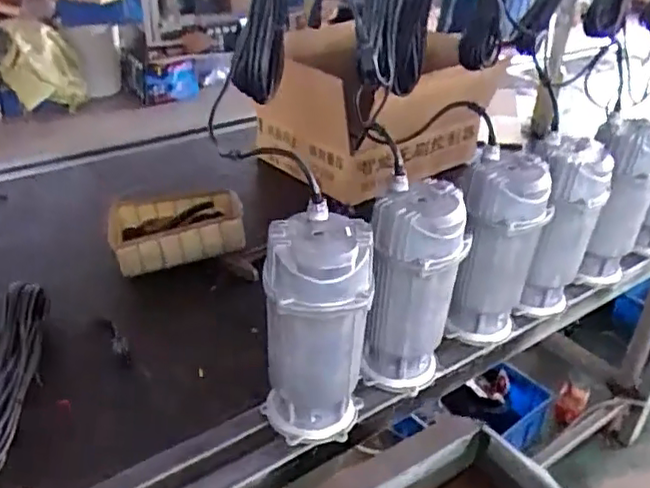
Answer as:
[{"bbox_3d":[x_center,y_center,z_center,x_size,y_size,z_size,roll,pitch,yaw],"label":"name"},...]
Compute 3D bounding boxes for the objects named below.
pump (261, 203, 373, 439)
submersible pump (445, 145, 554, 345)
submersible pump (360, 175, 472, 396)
[{"bbox_3d":[-0.011,0.119,0.809,0.122,0.307,0.104,2,32,-1],"label":"pump"},{"bbox_3d":[0.263,0.018,0.992,0.126,0.288,0.127,13,34,16],"label":"submersible pump"},{"bbox_3d":[0.121,0.071,0.903,0.119,0.301,0.119,18,35,22],"label":"submersible pump"}]

